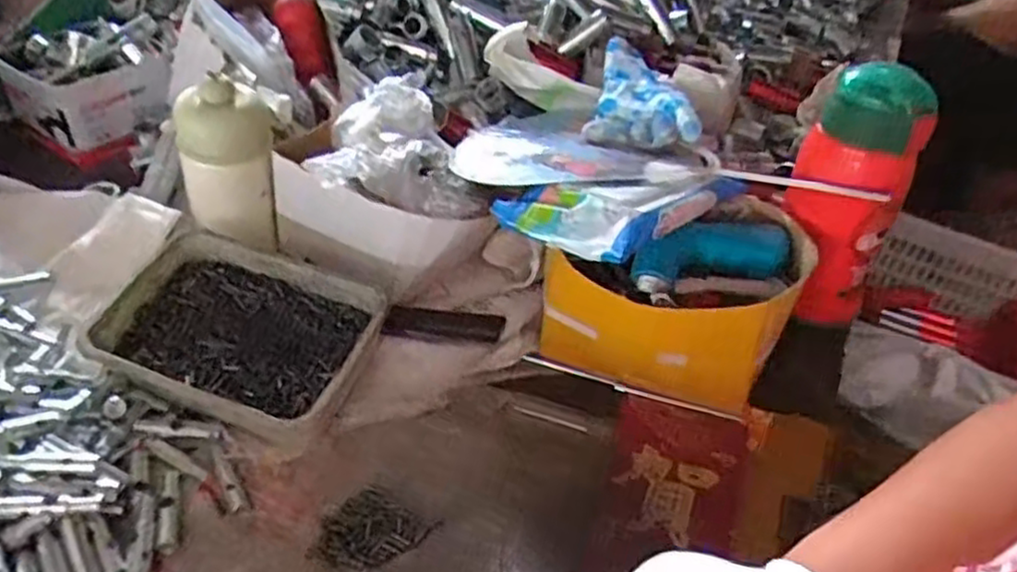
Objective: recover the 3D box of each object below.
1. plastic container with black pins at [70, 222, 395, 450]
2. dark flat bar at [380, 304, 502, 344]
[{"bbox_3d":[-0.183,0.035,0.497,0.172,0.054,0.121,17,42,10],"label":"plastic container with black pins"},{"bbox_3d":[-0.049,0.029,0.547,0.088,0.008,0.026,8,72,5],"label":"dark flat bar"}]

